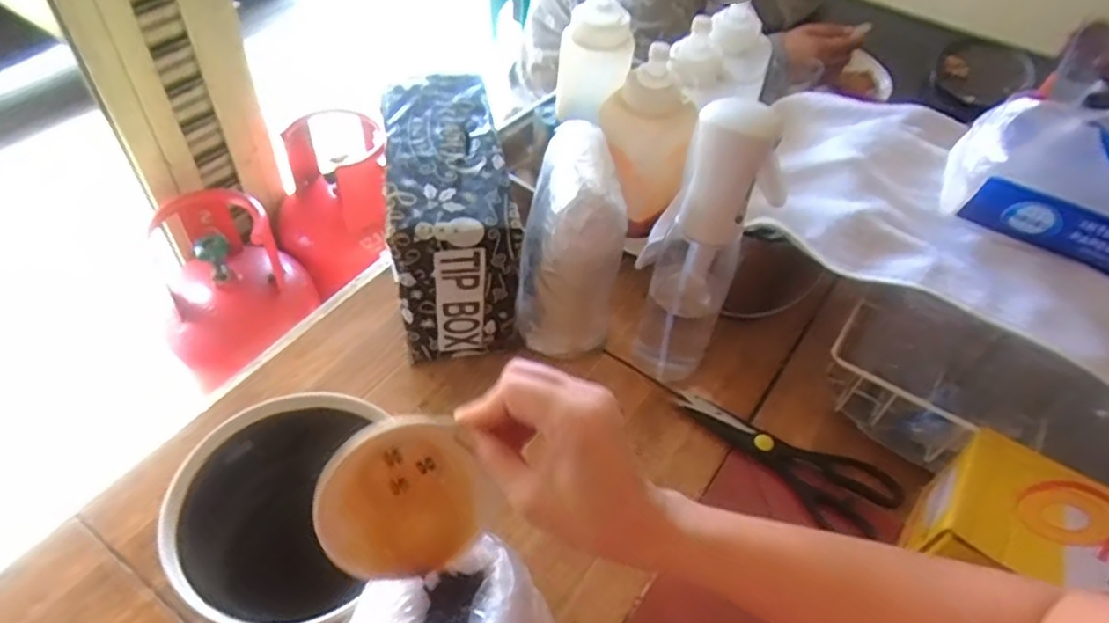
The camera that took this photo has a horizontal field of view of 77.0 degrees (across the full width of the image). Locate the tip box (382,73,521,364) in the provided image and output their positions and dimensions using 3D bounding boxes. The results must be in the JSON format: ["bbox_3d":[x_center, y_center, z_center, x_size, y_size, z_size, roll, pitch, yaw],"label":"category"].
[{"bbox_3d":[-0.103,-0.088,0.680,0.103,0.180,0.222,-5,50,-9],"label":"tip box"}]

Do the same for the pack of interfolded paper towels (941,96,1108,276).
[{"bbox_3d":[0.442,-0.099,0.558,0.221,0.117,0.079,19,50,11],"label":"pack of interfolded paper towels"}]

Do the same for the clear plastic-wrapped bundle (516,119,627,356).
[{"bbox_3d":[0.011,-0.049,0.618,0.083,0.216,0.096,-4,50,-9],"label":"clear plastic-wrapped bundle"}]

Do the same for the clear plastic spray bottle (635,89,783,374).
[{"bbox_3d":[0.123,-0.050,0.599,0.069,0.281,0.060,17,50,10],"label":"clear plastic spray bottle"}]

